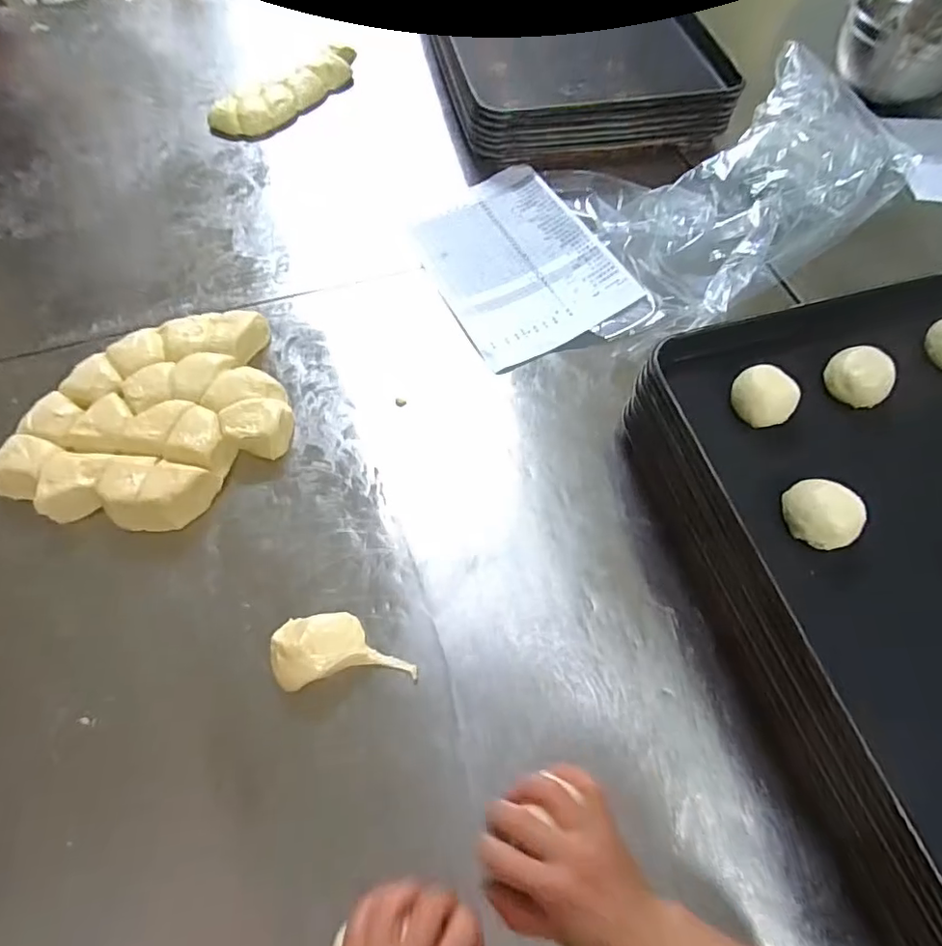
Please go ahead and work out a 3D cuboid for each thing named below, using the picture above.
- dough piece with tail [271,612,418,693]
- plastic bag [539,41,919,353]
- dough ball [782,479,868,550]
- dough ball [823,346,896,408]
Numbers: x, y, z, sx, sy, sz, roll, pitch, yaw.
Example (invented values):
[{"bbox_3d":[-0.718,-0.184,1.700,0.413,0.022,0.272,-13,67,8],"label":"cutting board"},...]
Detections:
[{"bbox_3d":[-0.109,0.151,0.478,0.116,0.034,0.057,-3,65,-5],"label":"dough piece with tail"},{"bbox_3d":[0.360,-0.404,0.746,0.507,0.075,0.293,-32,70,-16],"label":"plastic bag"},{"bbox_3d":[0.298,0.033,0.472,0.051,0.033,0.060,-17,65,-12],"label":"dough ball"},{"bbox_3d":[0.370,-0.093,0.530,0.045,0.033,0.056,-36,70,-19],"label":"dough ball"}]

